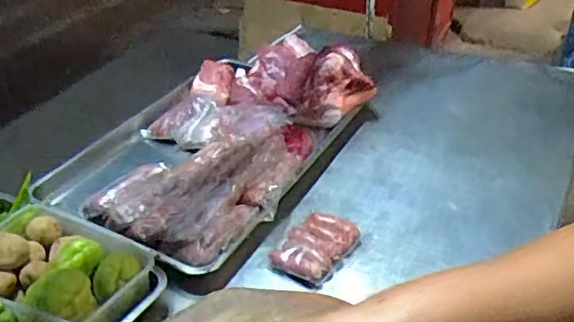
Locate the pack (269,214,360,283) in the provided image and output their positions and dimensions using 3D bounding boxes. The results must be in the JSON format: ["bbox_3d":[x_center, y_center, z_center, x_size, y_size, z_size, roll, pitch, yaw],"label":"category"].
[{"bbox_3d":[0.043,0.129,0.871,0.092,0.030,0.130,21,41,30],"label":"pack"}]

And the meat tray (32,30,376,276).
[{"bbox_3d":[-0.128,-0.065,1.073,0.419,0.115,0.597,19,40,27],"label":"meat tray"}]

